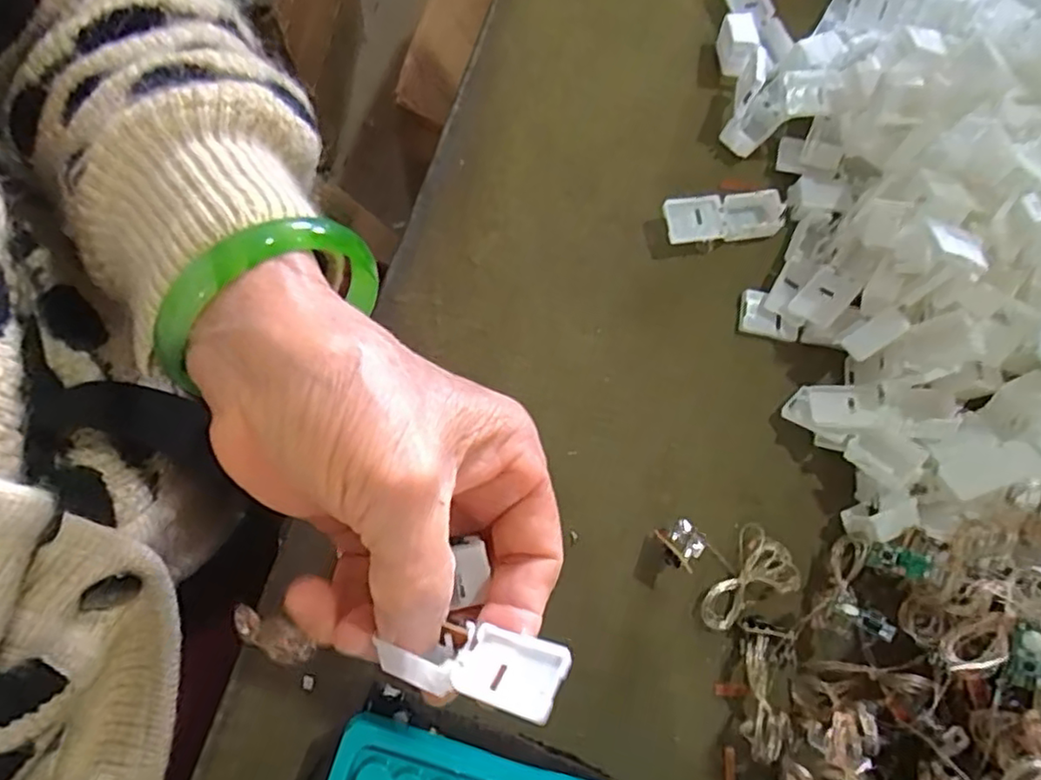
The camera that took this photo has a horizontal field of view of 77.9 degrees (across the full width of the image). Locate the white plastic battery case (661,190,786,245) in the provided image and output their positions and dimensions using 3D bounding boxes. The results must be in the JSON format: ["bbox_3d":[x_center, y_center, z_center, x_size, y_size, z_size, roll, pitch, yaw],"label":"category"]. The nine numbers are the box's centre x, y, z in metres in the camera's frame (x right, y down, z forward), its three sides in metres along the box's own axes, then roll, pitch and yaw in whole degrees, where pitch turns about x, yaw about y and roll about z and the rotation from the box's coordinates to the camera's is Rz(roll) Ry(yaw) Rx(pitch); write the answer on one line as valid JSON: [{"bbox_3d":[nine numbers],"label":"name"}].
[{"bbox_3d":[0.093,-0.079,0.294,0.055,0.012,0.019,-9,80,-8],"label":"white plastic battery case"}]

